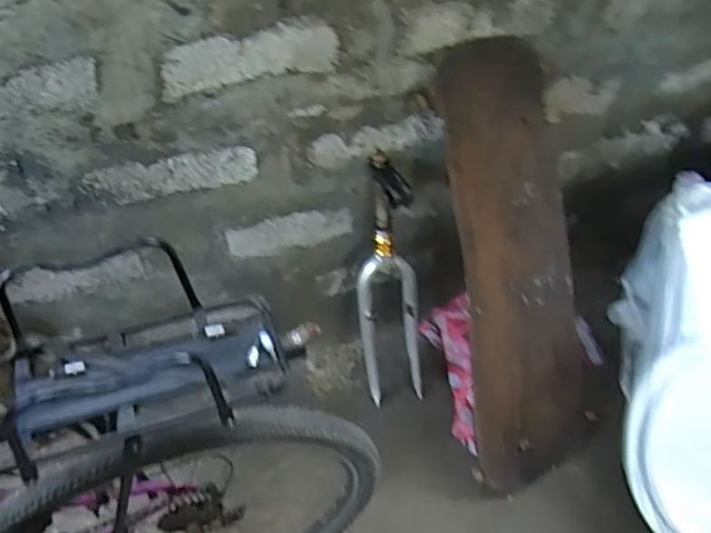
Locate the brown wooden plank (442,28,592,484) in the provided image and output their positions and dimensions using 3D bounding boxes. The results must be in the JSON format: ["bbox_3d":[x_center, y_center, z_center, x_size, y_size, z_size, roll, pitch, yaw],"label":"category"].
[{"bbox_3d":[0.332,0.022,1.248,0.264,0.917,0.046,-16,16,-16],"label":"brown wooden plank"}]

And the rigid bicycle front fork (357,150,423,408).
[{"bbox_3d":[0.081,0.053,1.354,0.141,0.632,0.118,-11,34,-10],"label":"rigid bicycle front fork"}]

